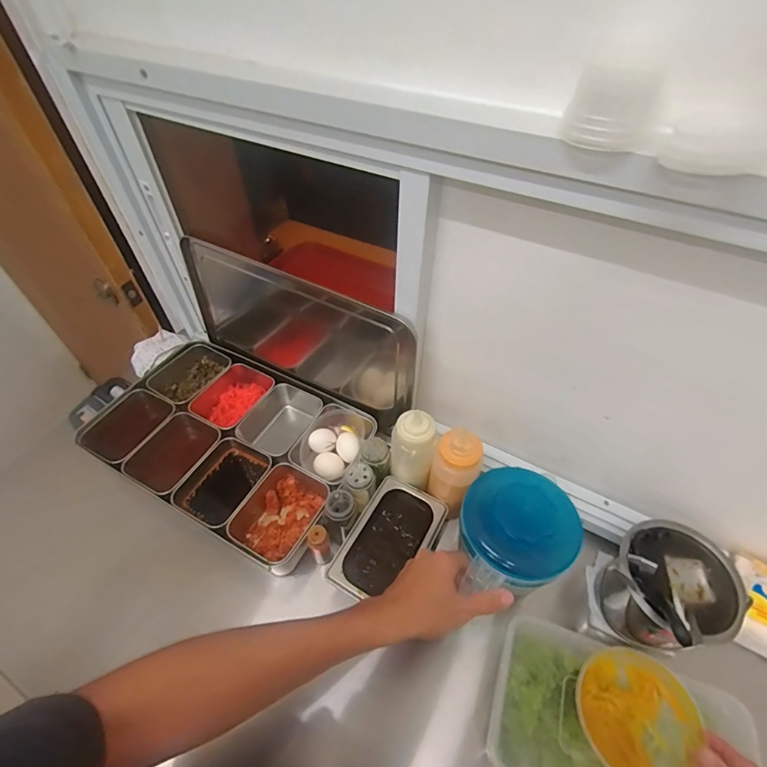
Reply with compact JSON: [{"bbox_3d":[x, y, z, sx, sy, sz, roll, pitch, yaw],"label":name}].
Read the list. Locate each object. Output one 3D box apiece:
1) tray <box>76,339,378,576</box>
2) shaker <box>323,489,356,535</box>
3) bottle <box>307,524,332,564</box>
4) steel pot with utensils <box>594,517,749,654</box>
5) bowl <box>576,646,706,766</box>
[{"bbox_3d":[-0.270,0.099,0.732,0.466,0.109,0.291,24,54,17],"label":"tray"},{"bbox_3d":[-0.061,0.188,0.585,0.047,0.079,0.045,0,51,-1],"label":"shaker"},{"bbox_3d":[-0.087,0.225,0.576,0.027,0.082,0.030,-18,53,-15],"label":"bottle"},{"bbox_3d":[0.348,0.255,0.518,0.121,0.115,0.122,0,51,-1],"label":"steel pot with utensils"},{"bbox_3d":[0.253,0.334,0.422,0.106,0.037,0.113,0,51,-1],"label":"bowl"}]

